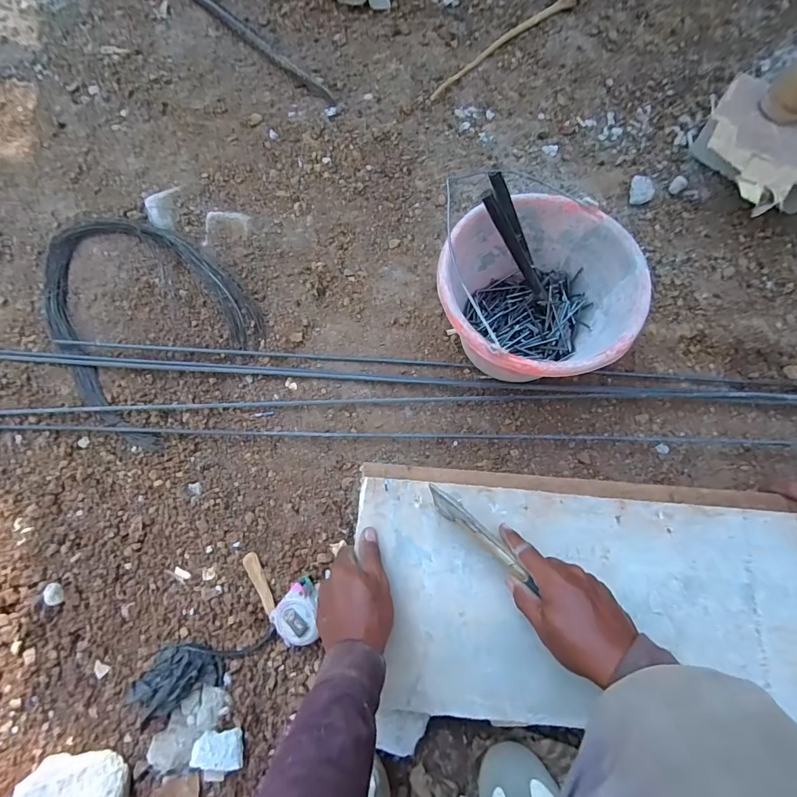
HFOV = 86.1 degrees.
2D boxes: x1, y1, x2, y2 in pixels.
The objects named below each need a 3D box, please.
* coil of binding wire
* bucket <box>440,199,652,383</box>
[{"bbox_3d":[-0.423,-0.143,0.664,0.392,0.035,0.277,39,78,12],"label":"coil of binding wire"},{"bbox_3d":[0.173,-0.119,0.577,0.234,0.177,0.230,0,74,0],"label":"bucket"}]

